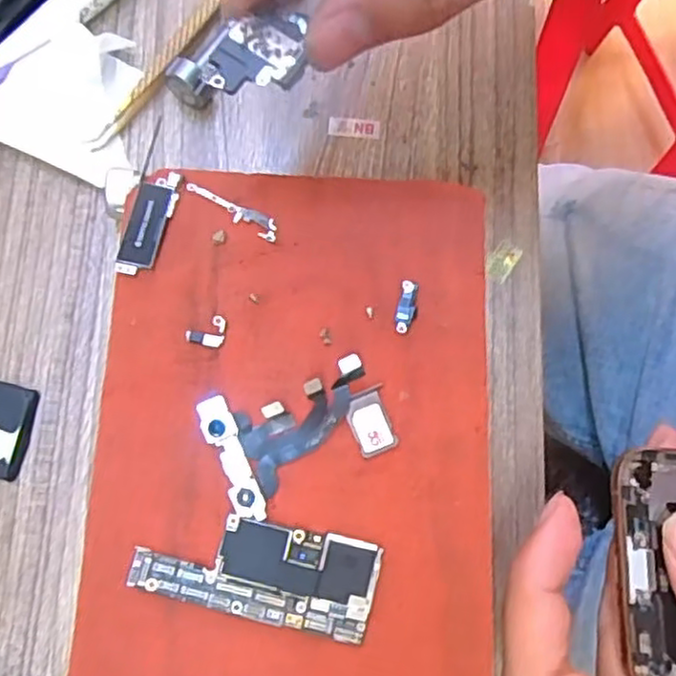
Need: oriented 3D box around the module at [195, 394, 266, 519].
[{"bbox_3d":[-0.030,0.034,0.201,0.009,0.004,0.037,-23,77,-7],"label":"module"}]

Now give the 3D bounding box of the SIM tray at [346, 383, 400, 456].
[{"bbox_3d":[0.010,0.024,0.207,0.012,0.004,0.019,-18,76,-6],"label":"SIM tray"}]

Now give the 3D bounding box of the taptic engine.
[{"bbox_3d":[-0.059,-0.037,0.221,0.012,0.004,0.036,13,75,2],"label":"taptic engine"}]

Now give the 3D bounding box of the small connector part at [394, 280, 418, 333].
[{"bbox_3d":[0.021,-0.010,0.215,0.006,0.004,0.017,14,75,2],"label":"small connector part"}]

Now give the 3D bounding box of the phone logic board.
[{"bbox_3d":[-0.022,0.064,0.195,0.066,0.004,0.026,12,75,2],"label":"phone logic board"}]

